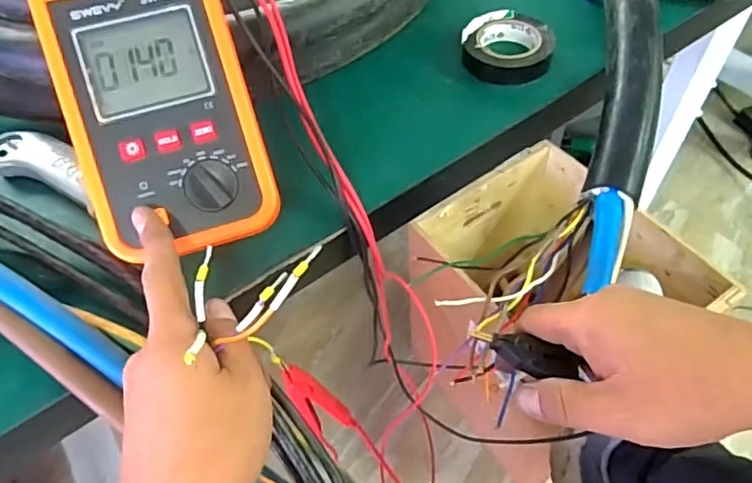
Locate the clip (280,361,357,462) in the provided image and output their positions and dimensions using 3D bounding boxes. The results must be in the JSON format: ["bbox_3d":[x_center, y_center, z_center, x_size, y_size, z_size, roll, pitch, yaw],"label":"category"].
[{"bbox_3d":[-0.041,0.114,0.390,0.010,0.081,0.032,6,47,47],"label":"clip"}]

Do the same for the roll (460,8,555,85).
[{"bbox_3d":[0.107,-0.161,0.458,0.071,0.020,0.065,-2,54,2],"label":"roll"}]

